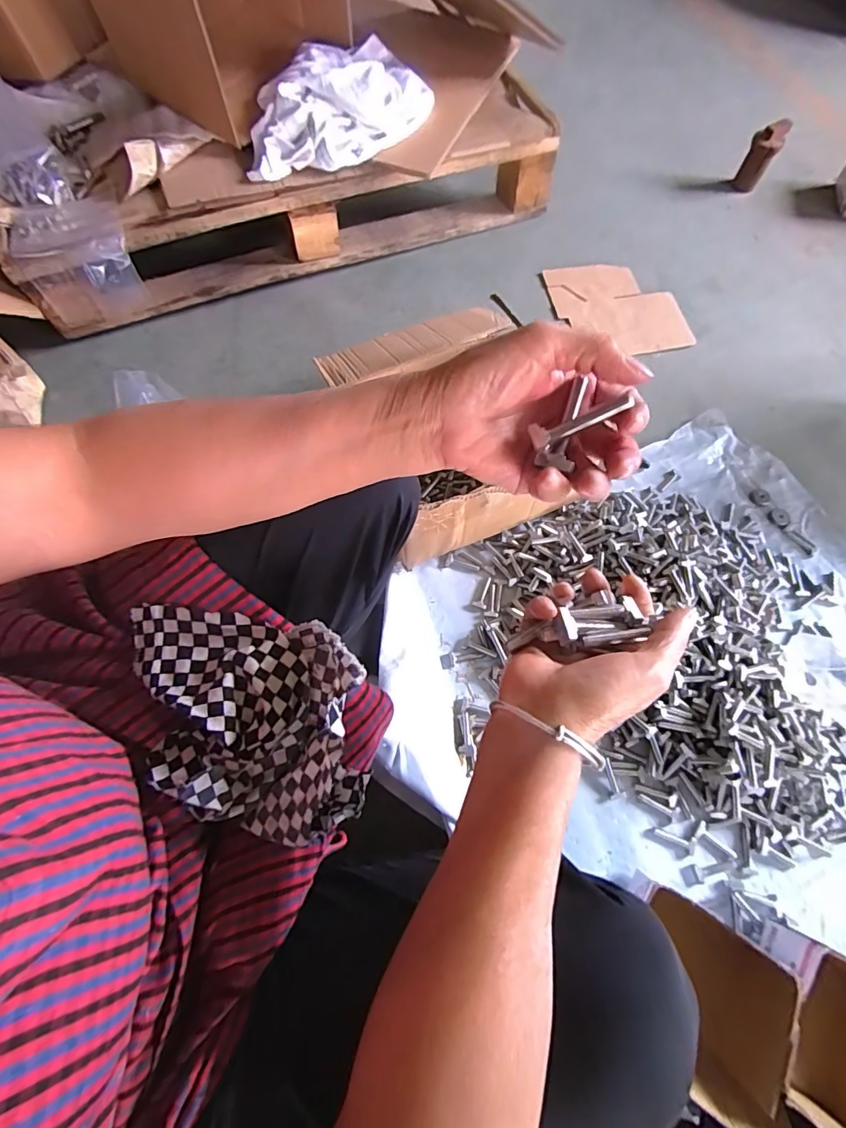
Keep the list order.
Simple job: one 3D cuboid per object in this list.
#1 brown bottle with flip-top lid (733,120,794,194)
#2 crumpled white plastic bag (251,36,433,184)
[{"bbox_3d":[0.782,-0.945,1.109,0.062,0.120,0.046,24,67,8],"label":"brown bottle with flip-top lid"},{"bbox_3d":[-0.163,-0.835,0.880,0.222,0.094,0.412,41,72,16],"label":"crumpled white plastic bag"}]

